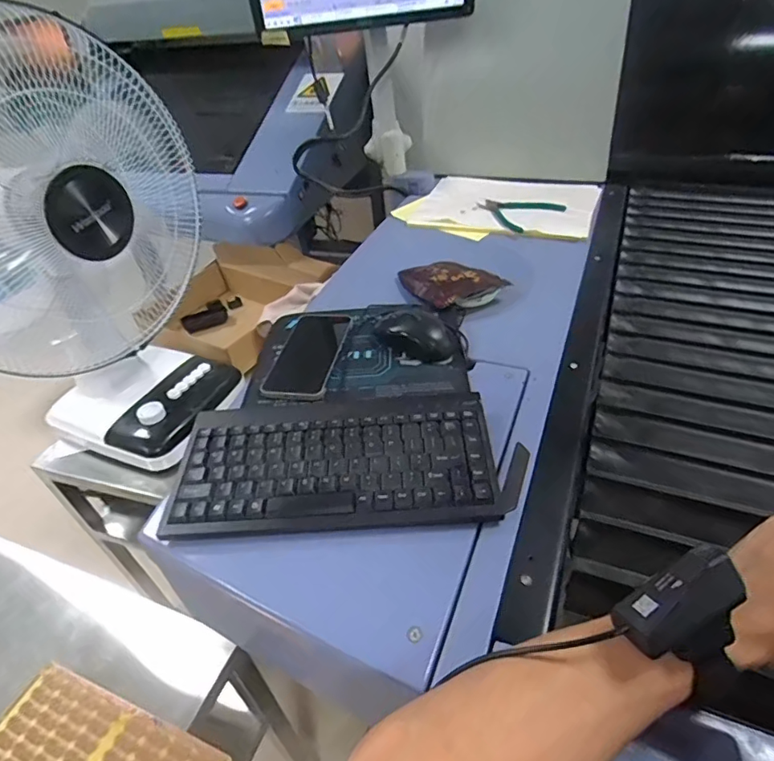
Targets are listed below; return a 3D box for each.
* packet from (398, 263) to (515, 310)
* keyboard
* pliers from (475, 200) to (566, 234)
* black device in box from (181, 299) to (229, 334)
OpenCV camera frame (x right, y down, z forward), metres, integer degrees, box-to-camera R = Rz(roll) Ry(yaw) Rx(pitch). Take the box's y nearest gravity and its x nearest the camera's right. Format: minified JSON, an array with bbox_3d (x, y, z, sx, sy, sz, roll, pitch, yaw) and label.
[{"bbox_3d":[0.097,-0.155,0.767,0.123,0.029,0.149,-18,41,-15],"label":"packet"},{"bbox_3d":[-0.051,0.073,0.487,0.293,0.022,0.162,-5,40,2],"label":"keyboard"},{"bbox_3d":[0.228,-0.304,0.900,0.122,0.011,0.127,-28,44,-25],"label":"pliers"},{"bbox_3d":[-0.453,-0.158,1.254,0.106,0.028,0.091,-25,43,-22],"label":"black device in box"}]

